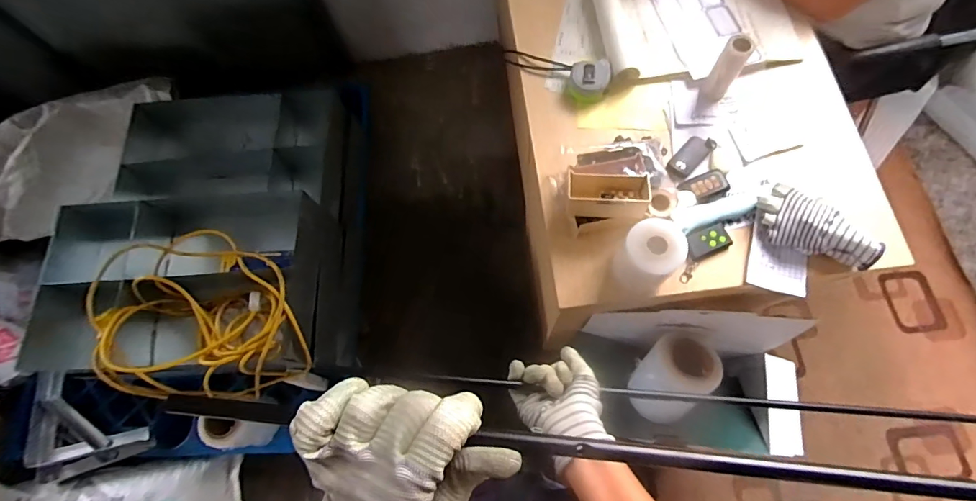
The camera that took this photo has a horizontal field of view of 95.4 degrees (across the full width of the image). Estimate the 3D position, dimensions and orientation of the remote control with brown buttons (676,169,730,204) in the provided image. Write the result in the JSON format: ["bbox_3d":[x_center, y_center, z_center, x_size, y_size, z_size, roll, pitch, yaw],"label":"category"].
[{"bbox_3d":[0.326,-0.096,0.663,0.071,0.011,0.040,-22,70,-3],"label":"remote control with brown buttons"}]

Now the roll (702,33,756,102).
[{"bbox_3d":[0.361,-0.273,0.673,0.039,0.107,0.040,-2,71,5],"label":"roll"}]

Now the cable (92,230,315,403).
[{"bbox_3d":[-0.618,0.136,0.980,0.432,0.146,0.347,-1,71,5],"label":"cable"}]

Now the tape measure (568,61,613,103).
[{"bbox_3d":[0.167,-0.283,0.732,0.065,0.028,0.075,8,72,8],"label":"tape measure"}]

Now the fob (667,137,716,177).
[{"bbox_3d":[0.314,-0.149,0.686,0.080,0.012,0.037,-42,73,-10],"label":"fob"}]

